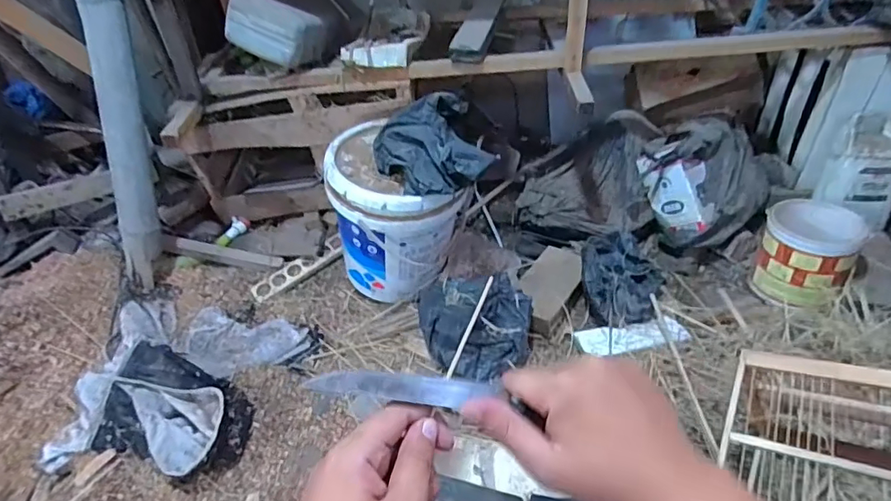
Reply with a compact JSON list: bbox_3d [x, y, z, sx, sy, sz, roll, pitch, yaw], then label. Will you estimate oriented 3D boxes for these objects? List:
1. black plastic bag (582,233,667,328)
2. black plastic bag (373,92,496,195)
[{"bbox_3d":[0.393,0.067,1.166,0.168,0.095,0.207,5,41,14],"label":"black plastic bag"},{"bbox_3d":[-0.031,-0.208,1.019,0.191,0.125,0.199,-18,41,-13],"label":"black plastic bag"}]

